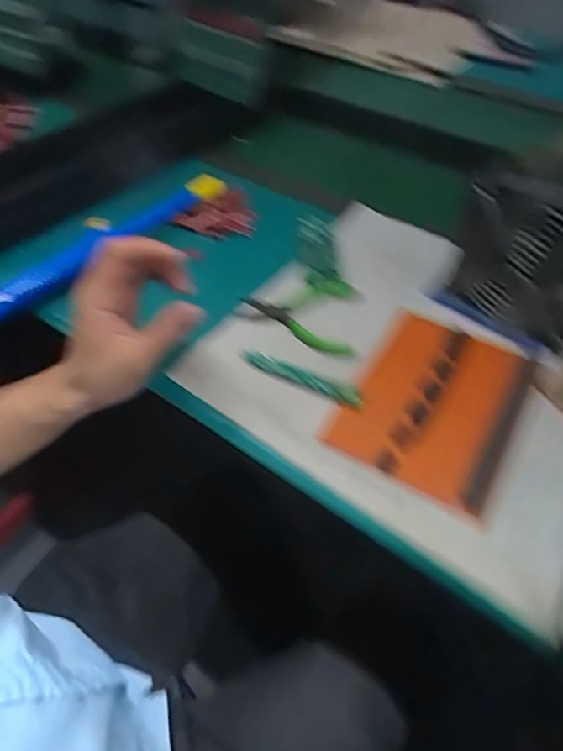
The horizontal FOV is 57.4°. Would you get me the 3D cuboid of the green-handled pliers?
[{"bbox_3d":[0.026,-0.065,0.477,0.117,0.008,0.078,21,53,18],"label":"green-handled pliers"}]

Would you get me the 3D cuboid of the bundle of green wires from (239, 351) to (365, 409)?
[{"bbox_3d":[0.017,0.001,0.427,0.107,0.012,0.013,22,53,18],"label":"bundle of green wires"}]

